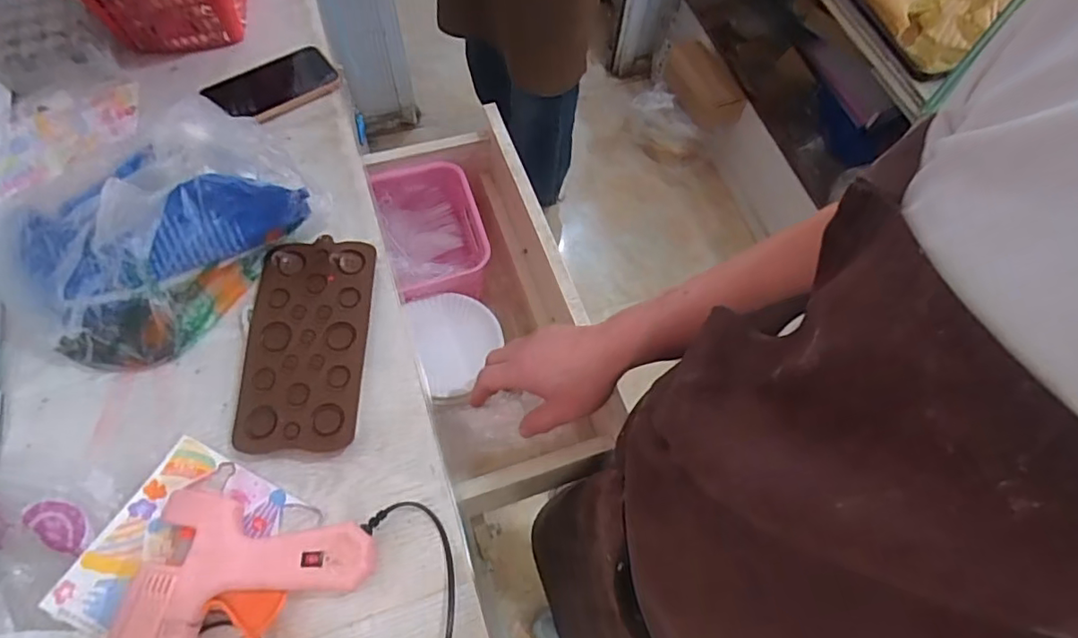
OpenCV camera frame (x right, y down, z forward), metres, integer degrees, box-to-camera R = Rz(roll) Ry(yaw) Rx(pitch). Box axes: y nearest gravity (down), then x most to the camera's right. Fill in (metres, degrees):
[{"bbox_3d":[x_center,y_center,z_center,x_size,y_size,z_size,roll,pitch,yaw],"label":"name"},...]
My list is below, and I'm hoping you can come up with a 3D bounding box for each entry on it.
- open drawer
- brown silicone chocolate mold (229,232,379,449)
[{"bbox_3d":[-0.063,-0.020,0.673,0.174,0.132,0.415,-17,66,-11],"label":"open drawer"},{"bbox_3d":[-0.211,0.016,0.537,0.105,0.020,0.208,1,64,-3],"label":"brown silicone chocolate mold"}]

